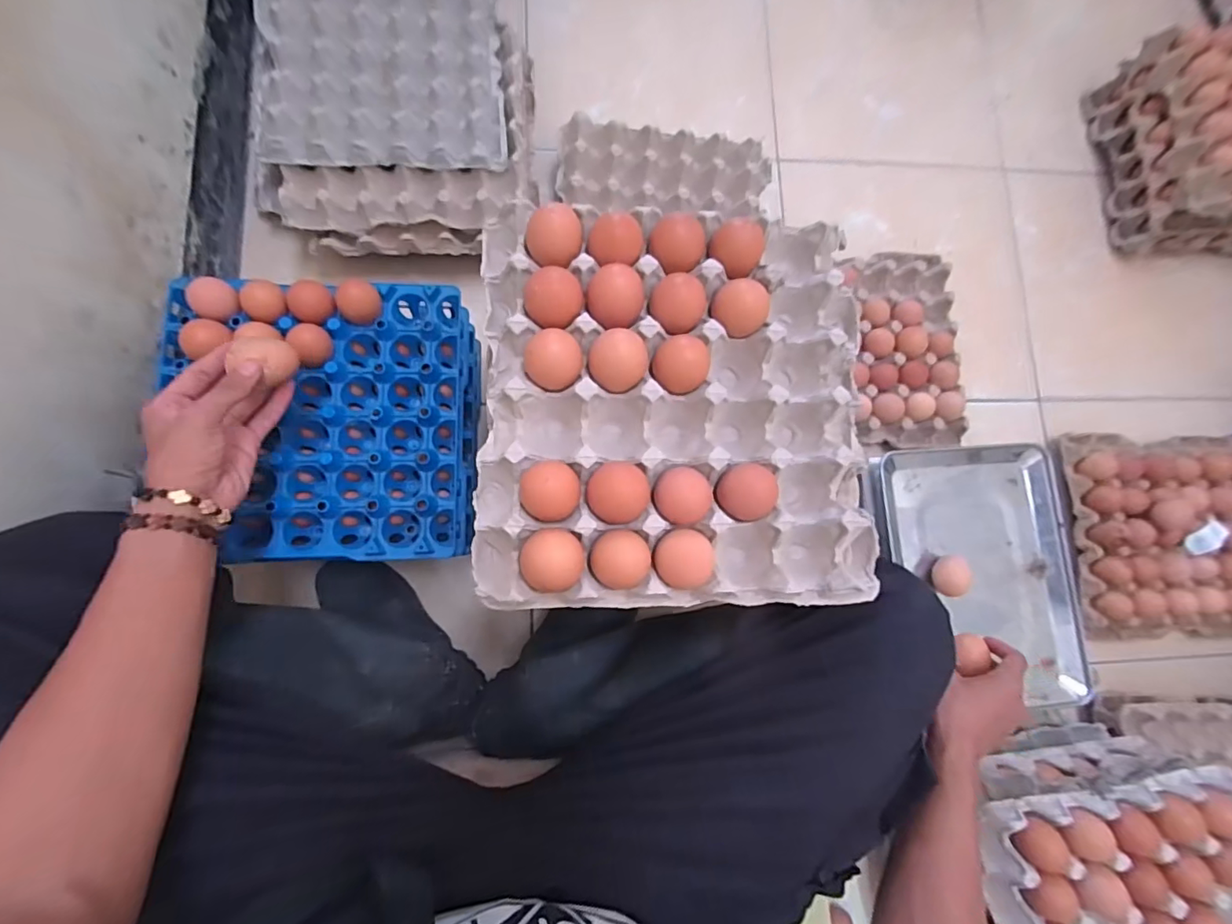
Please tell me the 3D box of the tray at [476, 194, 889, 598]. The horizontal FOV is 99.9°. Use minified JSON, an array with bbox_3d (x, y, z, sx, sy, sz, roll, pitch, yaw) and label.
[{"bbox_3d":[0.047,-0.045,0.393,0.307,0.050,0.297,0,82,-6],"label":"tray"}]

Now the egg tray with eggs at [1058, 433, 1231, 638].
[{"bbox_3d":[0.821,0.107,0.769,0.296,0.068,0.305,-2,83,-7],"label":"egg tray with eggs"}]

